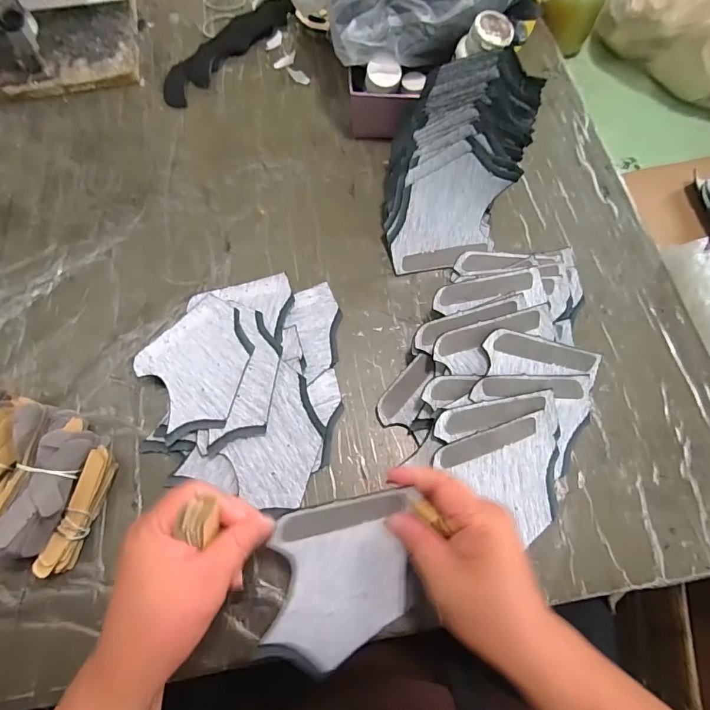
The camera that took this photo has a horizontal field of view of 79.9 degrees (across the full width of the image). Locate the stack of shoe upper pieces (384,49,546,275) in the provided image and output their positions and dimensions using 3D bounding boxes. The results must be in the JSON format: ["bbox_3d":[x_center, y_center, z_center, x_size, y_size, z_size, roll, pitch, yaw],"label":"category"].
[{"bbox_3d":[0.096,-0.183,0.418,0.128,0.109,0.178,12,70,6],"label":"stack of shoe upper pieces"}]

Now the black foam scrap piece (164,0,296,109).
[{"bbox_3d":[-0.164,-0.405,0.554,0.064,0.007,0.228,32,72,14],"label":"black foam scrap piece"}]

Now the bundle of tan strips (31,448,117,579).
[{"bbox_3d":[-0.225,0.127,0.347,0.021,0.019,0.098,14,68,7],"label":"bundle of tan strips"}]

